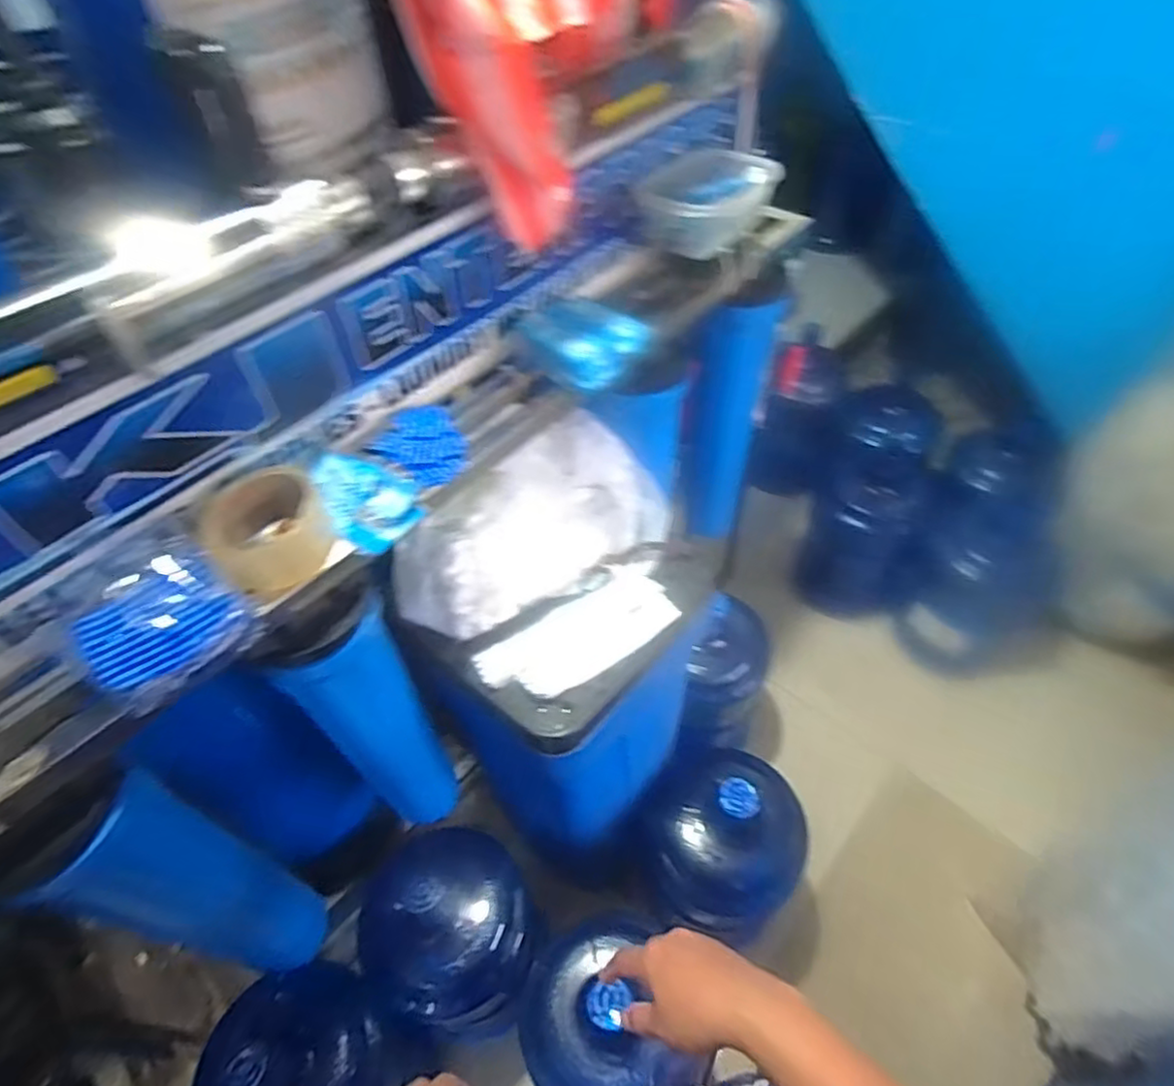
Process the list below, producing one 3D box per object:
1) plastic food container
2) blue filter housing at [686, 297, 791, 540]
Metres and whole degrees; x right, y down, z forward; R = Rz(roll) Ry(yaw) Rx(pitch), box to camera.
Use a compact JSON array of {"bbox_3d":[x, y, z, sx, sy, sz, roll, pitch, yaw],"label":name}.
[{"bbox_3d":[0.148,-0.418,0.822,0.140,0.082,0.110,-35,57,-24],"label":"plastic food container"},{"bbox_3d":[0.238,-0.194,1.146,0.107,0.473,0.127,14,52,13],"label":"blue filter housing"}]

